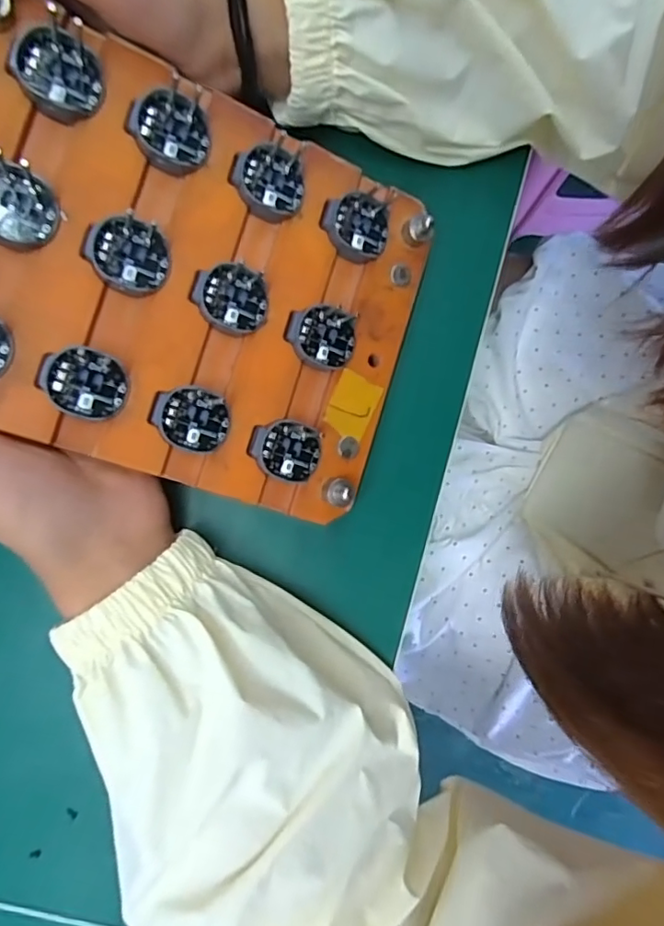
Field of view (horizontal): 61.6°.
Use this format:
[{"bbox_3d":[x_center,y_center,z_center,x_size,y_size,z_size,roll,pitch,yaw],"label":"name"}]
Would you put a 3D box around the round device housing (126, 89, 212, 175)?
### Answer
[{"bbox_3d":[-0.062,-0.125,0.214,0.029,0.012,0.028,-12,104,-14],"label":"round device housing"}]

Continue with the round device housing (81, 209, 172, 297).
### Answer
[{"bbox_3d":[-0.077,-0.078,0.210,0.030,0.012,0.026,23,83,-21],"label":"round device housing"}]

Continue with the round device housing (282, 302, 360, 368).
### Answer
[{"bbox_3d":[-0.004,-0.053,0.236,0.030,0.008,0.025,7,94,-22],"label":"round device housing"}]

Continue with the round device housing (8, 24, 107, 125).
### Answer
[{"bbox_3d":[-0.096,-0.137,0.196,0.027,0.005,0.028,-4,101,-21],"label":"round device housing"}]

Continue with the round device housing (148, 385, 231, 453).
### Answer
[{"bbox_3d":[-0.056,-0.017,0.219,0.029,0.007,0.024,7,88,-21],"label":"round device housing"}]

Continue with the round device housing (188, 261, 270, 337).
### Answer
[{"bbox_3d":[-0.041,-0.065,0.223,0.029,0.010,0.026,-4,93,-19],"label":"round device housing"}]

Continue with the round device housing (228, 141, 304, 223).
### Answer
[{"bbox_3d":[-0.026,-0.113,0.226,0.028,0.008,0.028,-15,104,-15],"label":"round device housing"}]

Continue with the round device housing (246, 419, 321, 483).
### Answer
[{"bbox_3d":[-0.019,-0.005,0.233,0.030,0.007,0.025,10,84,-22],"label":"round device housing"}]

